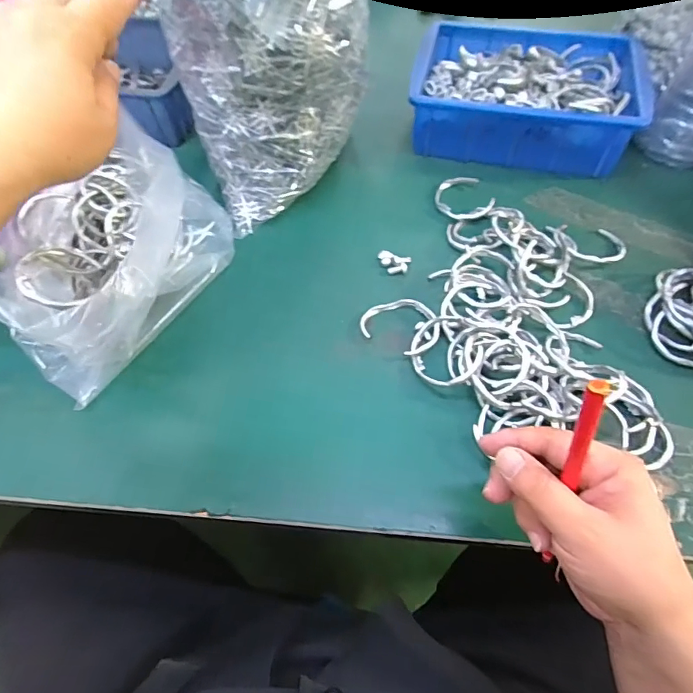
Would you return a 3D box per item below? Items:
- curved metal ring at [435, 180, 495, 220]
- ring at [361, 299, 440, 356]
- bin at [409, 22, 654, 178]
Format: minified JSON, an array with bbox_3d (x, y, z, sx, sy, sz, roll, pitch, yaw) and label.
[{"bbox_3d":[0.124,-0.157,0.481,0.051,0.014,0.065,-15,59,-8],"label":"curved metal ring"},{"bbox_3d":[0.049,-0.021,0.402,0.066,0.010,0.051,26,62,16],"label":"ring"},{"bbox_3d":[0.203,-0.295,0.527,0.234,0.078,0.182,13,60,9],"label":"bin"}]

